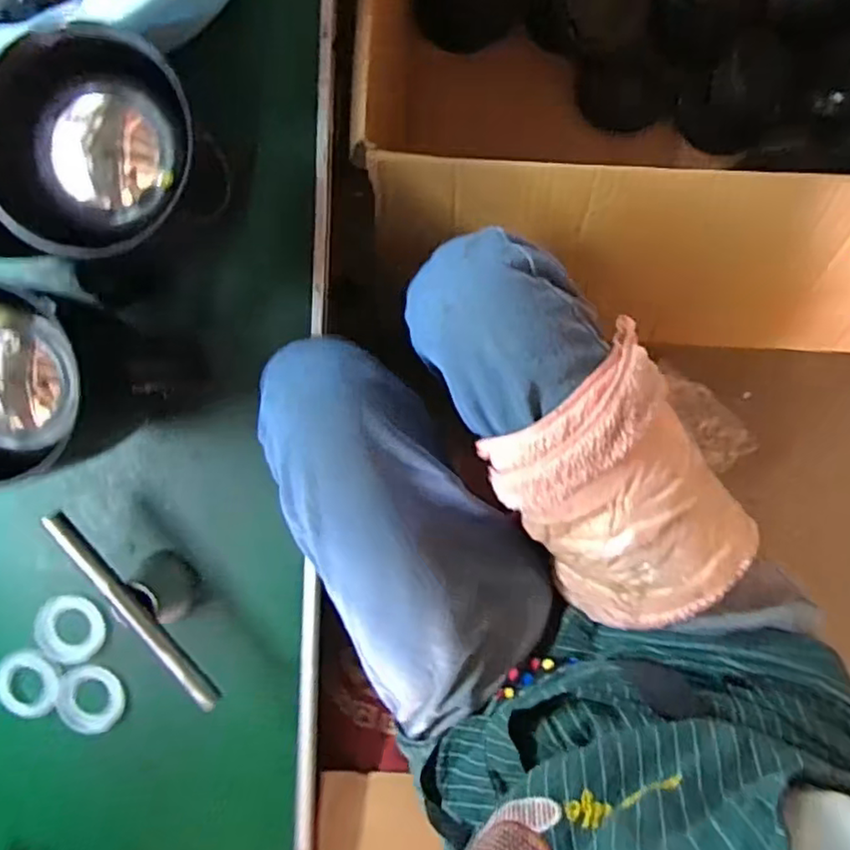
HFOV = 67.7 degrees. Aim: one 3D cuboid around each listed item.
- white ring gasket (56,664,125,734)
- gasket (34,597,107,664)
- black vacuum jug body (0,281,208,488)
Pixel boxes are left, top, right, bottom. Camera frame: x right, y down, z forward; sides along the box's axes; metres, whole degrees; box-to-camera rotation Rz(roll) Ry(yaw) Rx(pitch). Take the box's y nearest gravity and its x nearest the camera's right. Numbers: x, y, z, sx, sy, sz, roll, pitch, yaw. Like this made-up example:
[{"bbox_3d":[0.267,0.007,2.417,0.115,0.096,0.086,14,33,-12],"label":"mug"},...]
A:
[{"bbox_3d":[-0.304,0.251,0.580,0.054,0.018,0.061,-39,91,6],"label":"white ring gasket"},{"bbox_3d":[-0.320,0.186,0.575,0.063,0.013,0.058,-4,94,4],"label":"gasket"},{"bbox_3d":[-0.268,-0.032,0.460,0.125,0.168,0.121,0,95,4],"label":"black vacuum jug body"}]

